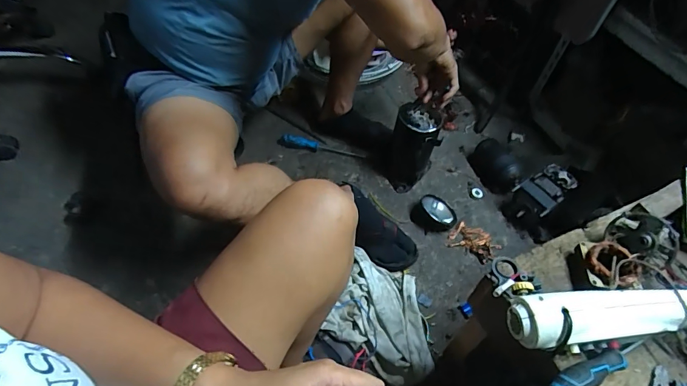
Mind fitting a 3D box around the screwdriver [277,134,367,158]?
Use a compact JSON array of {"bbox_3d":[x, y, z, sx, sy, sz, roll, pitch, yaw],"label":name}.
[{"bbox_3d":[-0.064,-0.140,1.145,0.261,0.027,0.039,9,51,2],"label":"screwdriver"}]

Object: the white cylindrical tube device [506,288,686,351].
[{"bbox_3d":[0.364,0.164,0.516,0.290,0.069,0.064,-2,51,-7],"label":"white cylindrical tube device"}]

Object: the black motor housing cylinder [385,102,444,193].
[{"bbox_3d":[0.185,-0.119,1.057,0.128,0.204,0.131,17,52,8],"label":"black motor housing cylinder"}]

